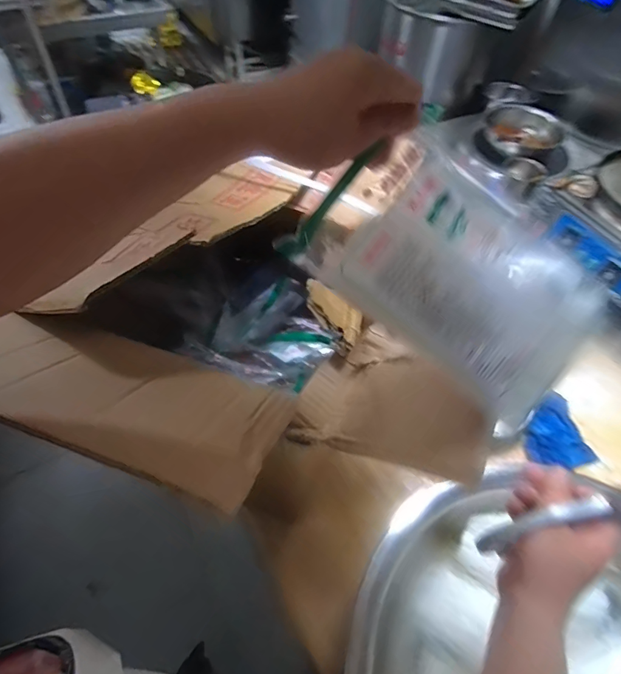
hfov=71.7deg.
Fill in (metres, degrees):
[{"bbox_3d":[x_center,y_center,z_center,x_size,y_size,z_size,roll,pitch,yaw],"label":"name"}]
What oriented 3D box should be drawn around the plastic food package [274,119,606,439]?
[{"bbox_3d":[0.107,-0.047,0.313,0.215,0.026,0.136,42,82,3],"label":"plastic food package"}]

